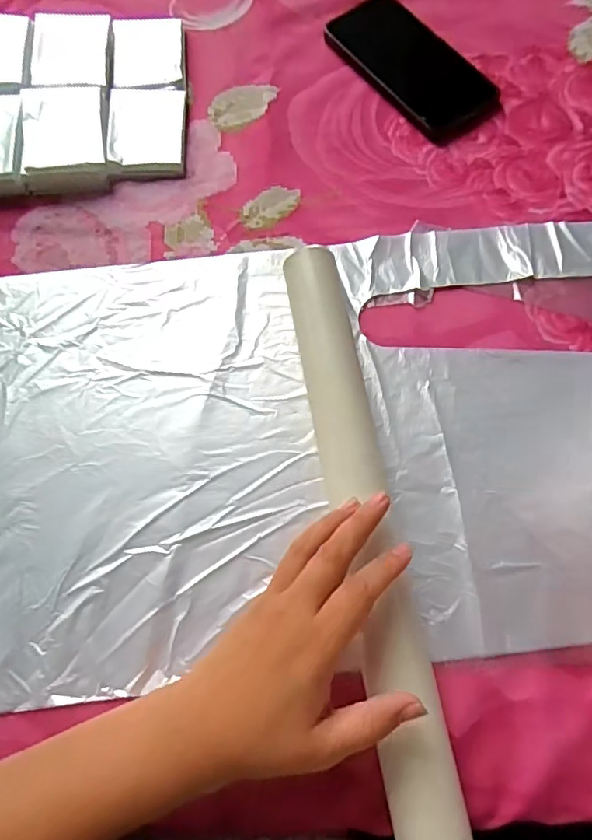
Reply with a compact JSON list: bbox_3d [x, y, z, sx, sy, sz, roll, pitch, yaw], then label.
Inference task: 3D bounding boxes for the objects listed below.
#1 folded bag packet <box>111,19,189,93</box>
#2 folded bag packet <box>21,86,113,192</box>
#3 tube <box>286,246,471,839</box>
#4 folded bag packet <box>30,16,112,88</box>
[{"bbox_3d":[-0.131,-0.328,0.464,0.062,0.011,0.085,-6,73,0],"label":"folded bag packet"},{"bbox_3d":[-0.190,-0.235,0.431,0.065,0.027,0.087,-7,73,0],"label":"folded bag packet"},{"bbox_3d":[0.041,0.052,0.325,0.039,0.032,0.359,-10,71,-1],"label":"tube"},{"bbox_3d":[-0.196,-0.323,0.457,0.064,0.020,0.086,-5,73,1],"label":"folded bag packet"}]

